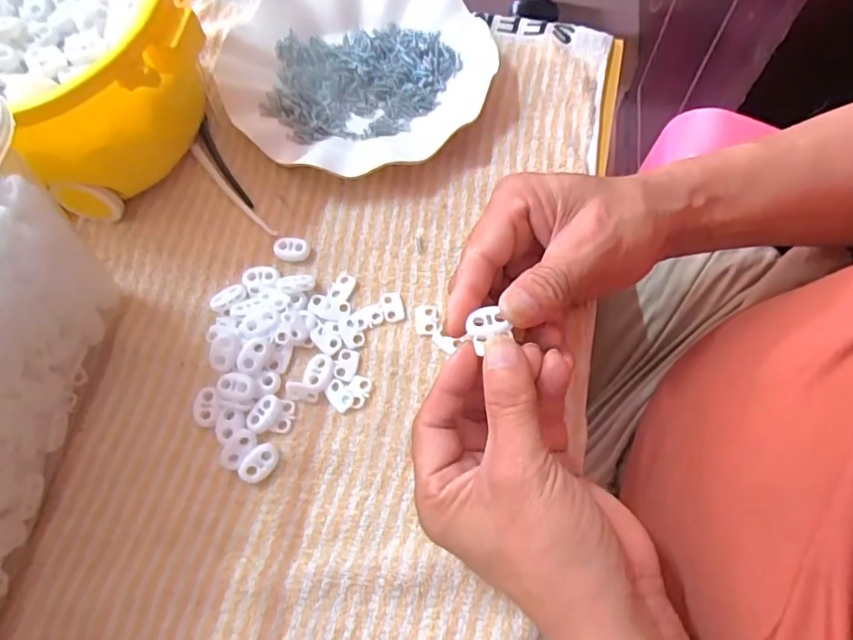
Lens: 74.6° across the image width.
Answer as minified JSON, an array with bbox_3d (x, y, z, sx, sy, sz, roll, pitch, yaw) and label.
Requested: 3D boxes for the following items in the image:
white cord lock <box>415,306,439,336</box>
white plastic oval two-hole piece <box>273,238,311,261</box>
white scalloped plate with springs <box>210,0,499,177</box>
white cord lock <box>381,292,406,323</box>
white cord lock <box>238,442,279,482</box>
[{"bbox_3d":[0.000,-0.001,0.331,0.014,0.004,0.019,-2,67,1],"label":"white cord lock"},{"bbox_3d":[-0.084,-0.044,0.350,0.021,0.008,0.014,0,67,1],"label":"white plastic oval two-hole piece"},{"bbox_3d":[-0.056,-0.192,0.400,0.182,0.024,0.191,-1,67,1],"label":"white scalloped plate with springs"},{"bbox_3d":[-0.020,-0.009,0.335,0.013,0.004,0.020,-12,68,-4],"label":"white cord lock"},{"bbox_3d":[-0.089,0.076,0.298,0.016,0.004,0.022,35,70,-3],"label":"white cord lock"}]

